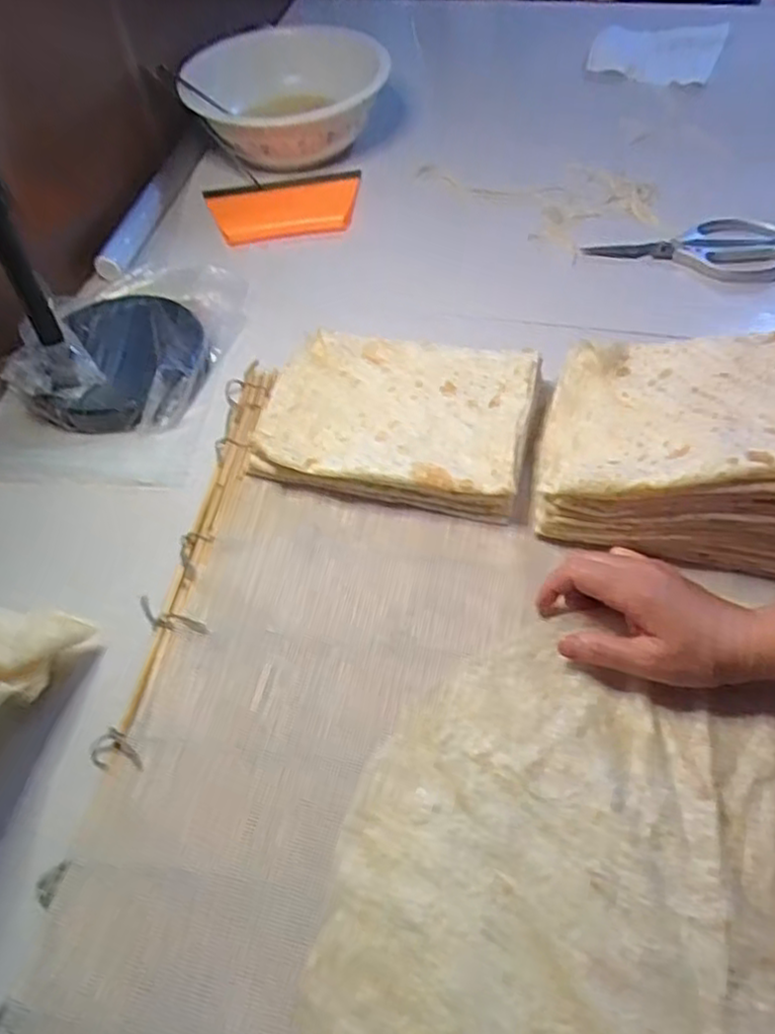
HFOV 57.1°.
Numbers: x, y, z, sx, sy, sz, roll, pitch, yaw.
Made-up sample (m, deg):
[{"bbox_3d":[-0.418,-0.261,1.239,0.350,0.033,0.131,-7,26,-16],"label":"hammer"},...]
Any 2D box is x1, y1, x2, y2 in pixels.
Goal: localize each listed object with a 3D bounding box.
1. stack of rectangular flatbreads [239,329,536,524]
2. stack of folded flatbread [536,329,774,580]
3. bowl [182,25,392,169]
[{"bbox_3d":[0.006,-0.089,0.616,0.227,0.044,0.165,11,57,12],"label":"stack of rectangular flatbreads"},{"bbox_3d":[0.238,-0.065,0.541,0.221,0.116,0.181,13,57,13],"label":"stack of folded flatbread"},{"bbox_3d":[-0.119,-0.524,0.910,0.247,0.109,0.247,-2,55,3],"label":"bowl"}]

